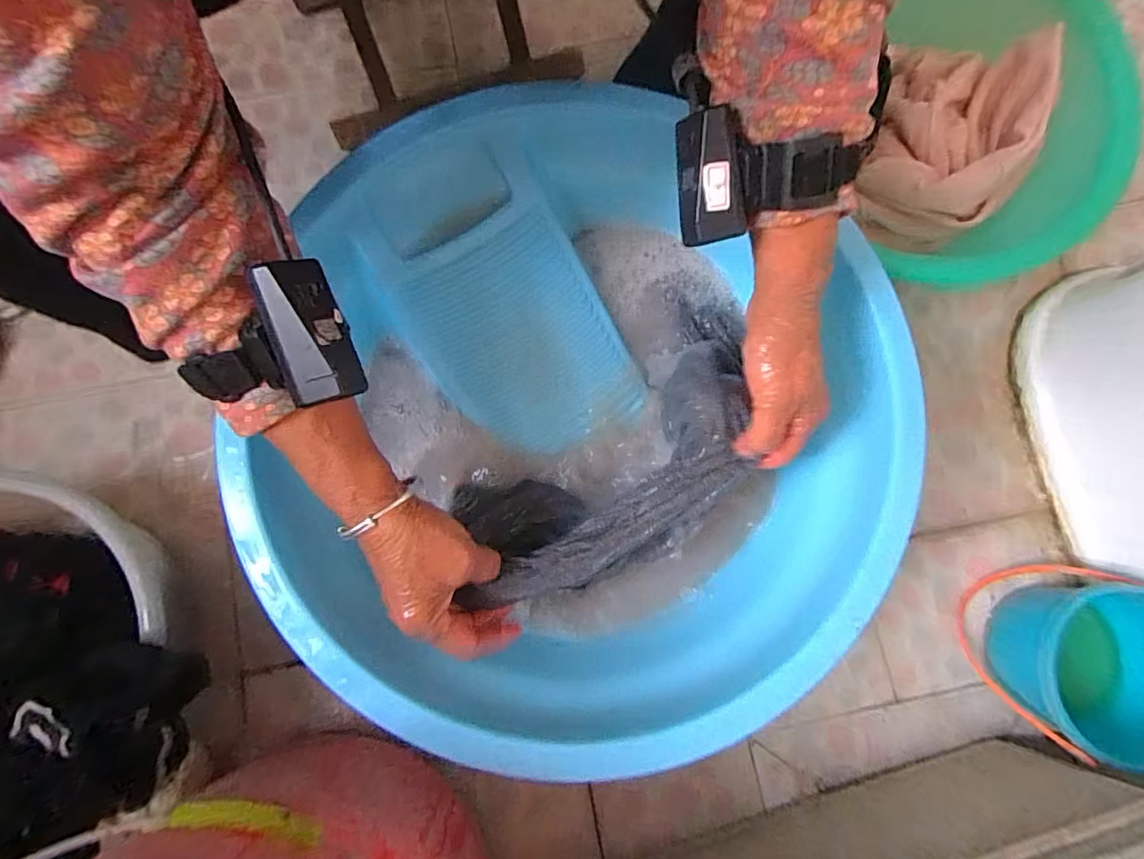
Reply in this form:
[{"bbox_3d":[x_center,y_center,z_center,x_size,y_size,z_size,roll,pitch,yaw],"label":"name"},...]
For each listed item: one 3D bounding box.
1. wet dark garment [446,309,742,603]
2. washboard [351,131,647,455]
[{"bbox_3d":[0.034,0.036,0.408,0.261,0.098,0.130,-33,82,-6],"label":"wet dark garment"},{"bbox_3d":[-0.060,-0.104,0.443,0.155,0.022,0.254,-32,104,-5],"label":"washboard"}]

